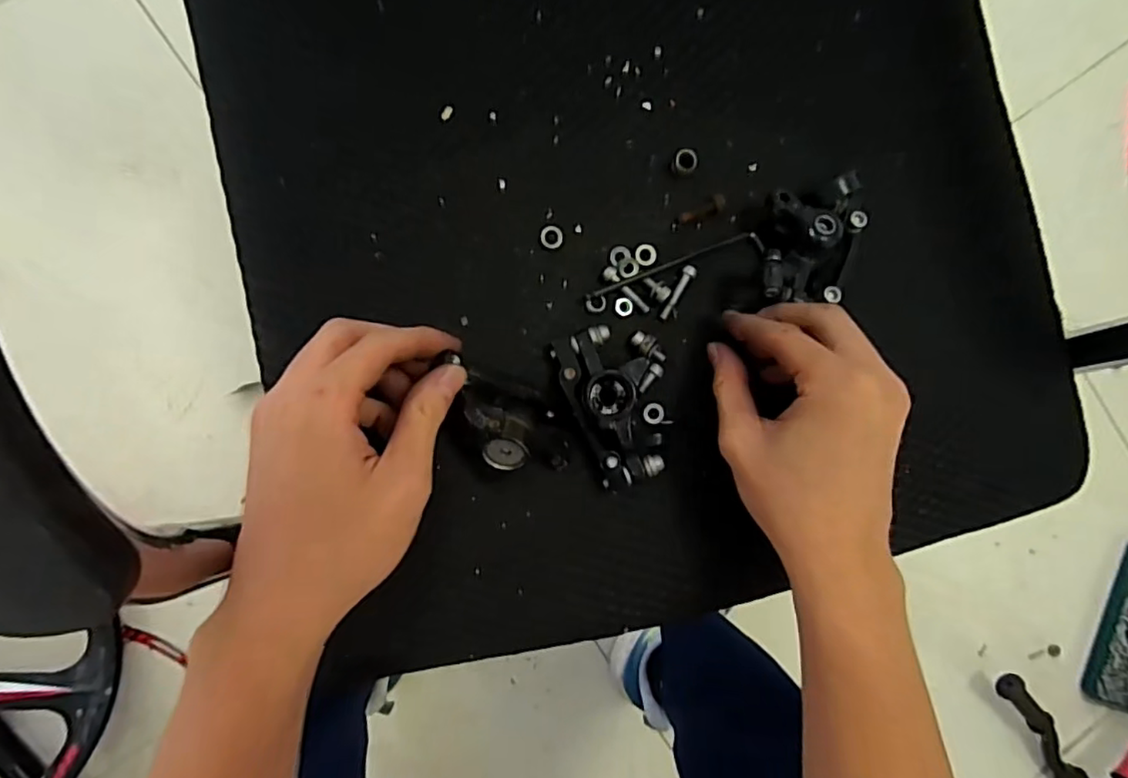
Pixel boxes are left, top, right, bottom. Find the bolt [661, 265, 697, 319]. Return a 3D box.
[{"bbox_3d":[0.065,-0.055,0.348,0.007,0.006,0.034,29,85,-6],"label":"bolt"}]

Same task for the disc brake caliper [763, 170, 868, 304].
[{"bbox_3d":[0.135,-0.082,0.341,0.051,0.035,0.079,17,87,-7],"label":"disc brake caliper"}]

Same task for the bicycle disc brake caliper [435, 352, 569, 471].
[{"bbox_3d":[-0.028,0.016,0.315,0.044,0.037,0.070,-36,93,-7],"label":"bicycle disc brake caliper"}]

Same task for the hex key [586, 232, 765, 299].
[{"bbox_3d":[0.063,-0.067,0.347,0.104,0.008,0.013,-21,92,-7],"label":"hex key"}]

